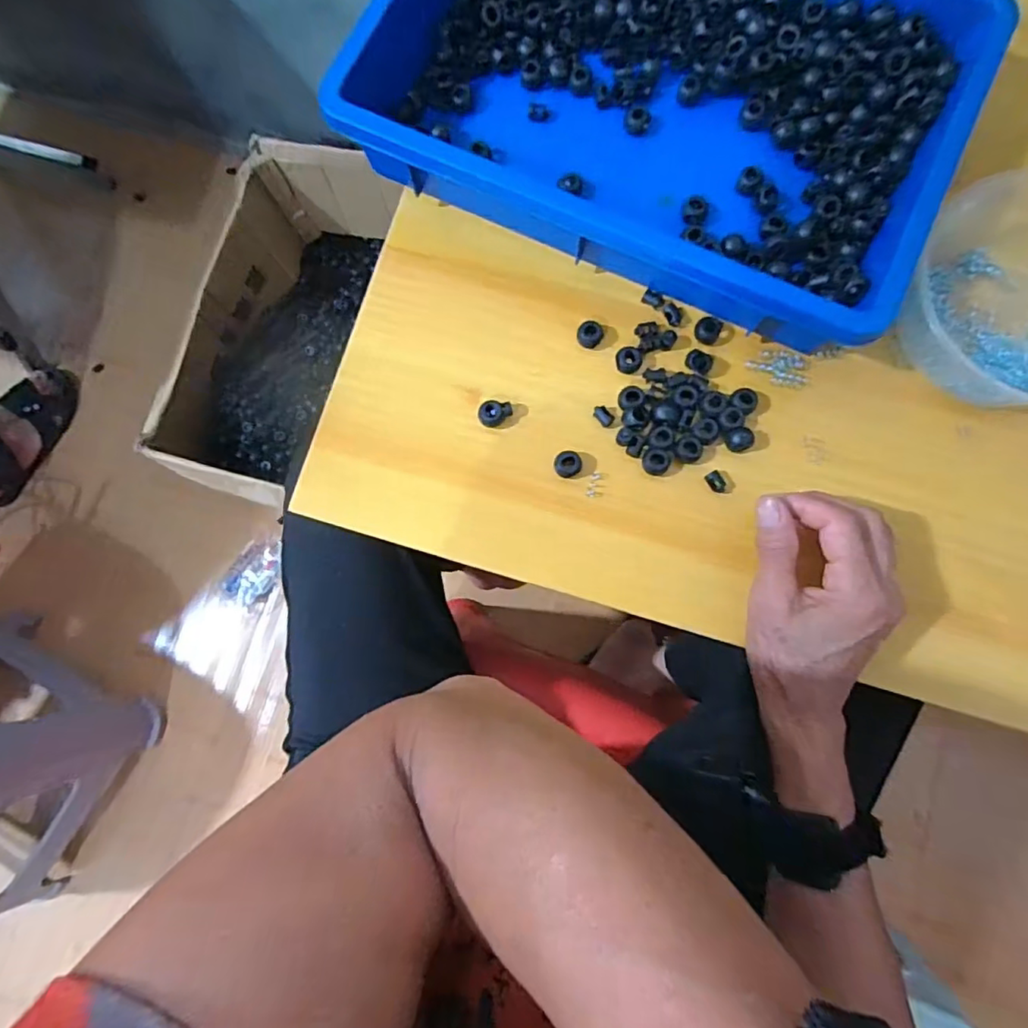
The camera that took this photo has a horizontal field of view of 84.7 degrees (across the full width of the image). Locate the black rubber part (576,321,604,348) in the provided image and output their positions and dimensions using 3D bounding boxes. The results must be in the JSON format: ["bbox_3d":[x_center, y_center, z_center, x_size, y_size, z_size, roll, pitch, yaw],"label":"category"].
[{"bbox_3d":[0.050,-0.116,0.365,0.017,0.011,0.015,-23,81,-2],"label":"black rubber part"}]

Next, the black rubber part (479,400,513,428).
[{"bbox_3d":[-0.012,-0.064,0.363,0.021,0.012,0.015,-13,81,-1],"label":"black rubber part"}]

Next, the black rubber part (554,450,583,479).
[{"bbox_3d":[0.034,-0.031,0.355,0.017,0.010,0.016,0,81,1],"label":"black rubber part"}]

